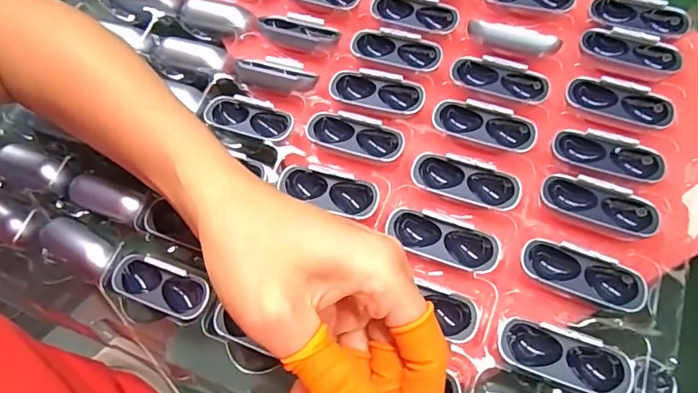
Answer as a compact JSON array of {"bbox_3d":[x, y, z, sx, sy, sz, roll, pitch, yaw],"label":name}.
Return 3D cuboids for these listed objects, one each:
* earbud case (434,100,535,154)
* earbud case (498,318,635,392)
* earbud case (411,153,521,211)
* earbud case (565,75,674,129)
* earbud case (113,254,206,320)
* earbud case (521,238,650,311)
[{"bbox_3d":[0.080,-0.042,0.301,0.060,0.009,0.024,22,86,13],"label":"earbud case"},{"bbox_3d":[0.101,0.076,0.237,0.059,0.013,0.024,15,63,12],"label":"earbud case"},{"bbox_3d":[0.066,-0.008,0.288,0.059,0.018,0.023,18,85,13],"label":"earbud case"},{"bbox_3d":[0.161,-0.056,0.300,0.058,0.017,0.026,15,63,12],"label":"earbud case"},{"bbox_3d":[-0.105,0.051,0.283,0.059,0.017,0.024,19,64,14],"label":"earbud case"},{"bbox_3d":[0.118,0.040,0.254,0.058,0.014,0.024,17,64,13],"label":"earbud case"}]

